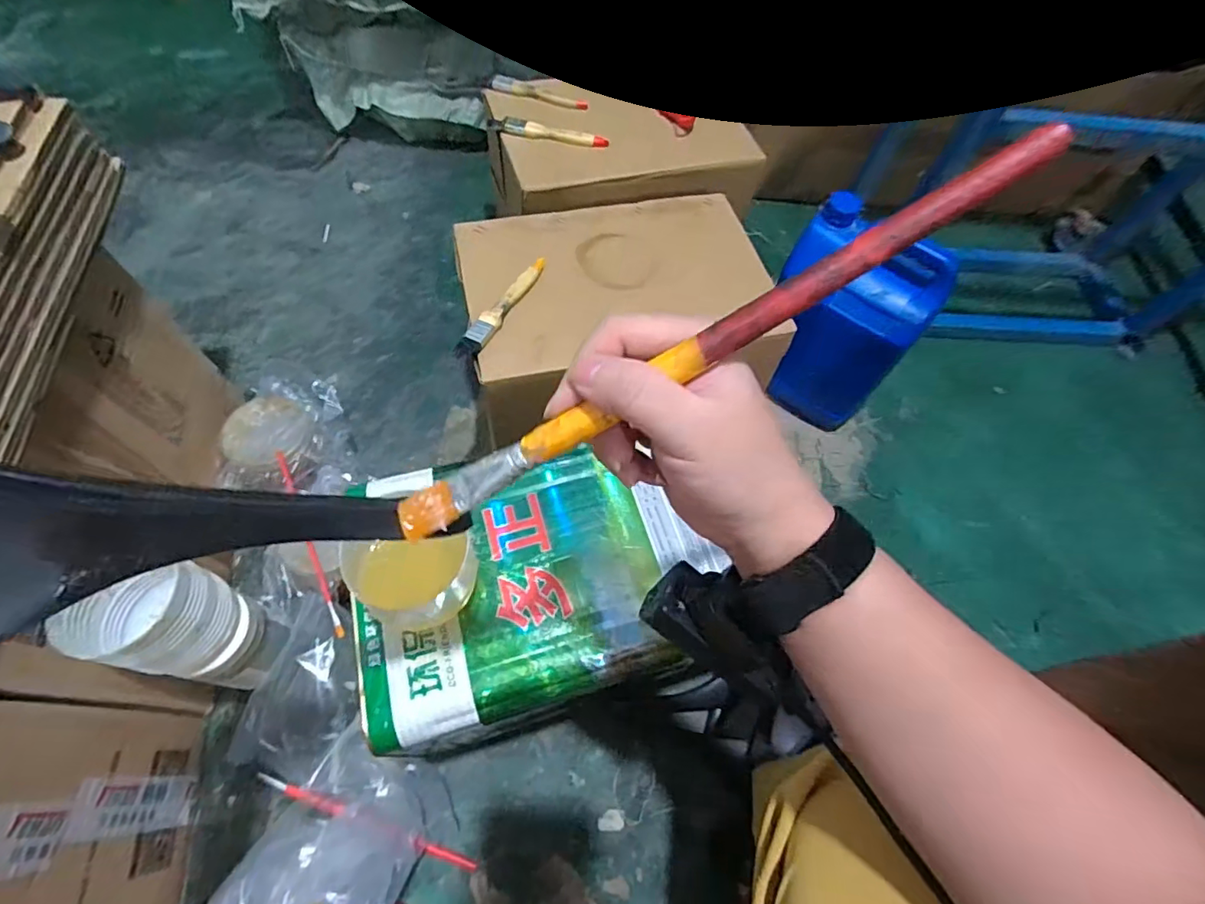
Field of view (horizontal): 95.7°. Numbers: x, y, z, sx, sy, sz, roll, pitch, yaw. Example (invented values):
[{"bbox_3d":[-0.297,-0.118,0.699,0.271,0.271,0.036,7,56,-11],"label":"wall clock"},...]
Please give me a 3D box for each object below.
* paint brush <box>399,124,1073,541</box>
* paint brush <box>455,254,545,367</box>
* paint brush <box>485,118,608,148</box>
[{"bbox_3d":[0.029,-0.034,0.213,0.277,0.011,0.017,-29,64,16],"label":"paint brush"},{"bbox_3d":[-0.112,-0.156,0.587,0.031,0.010,0.162,22,62,8],"label":"paint brush"},{"bbox_3d":[-0.075,-0.436,0.746,0.165,0.012,0.029,8,61,0],"label":"paint brush"}]

